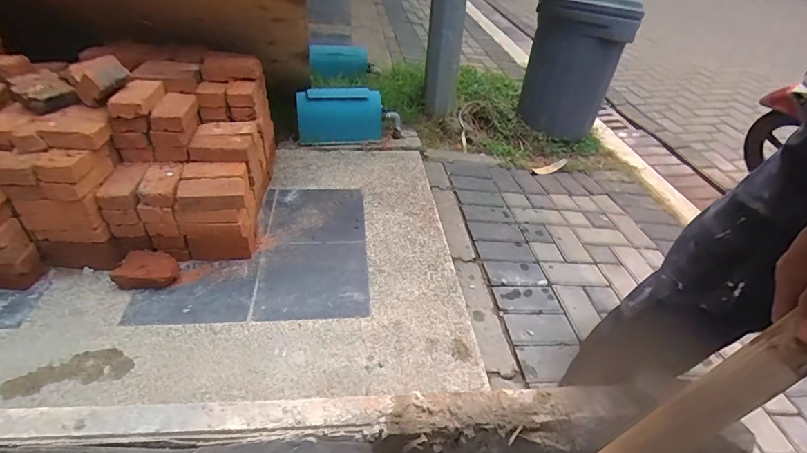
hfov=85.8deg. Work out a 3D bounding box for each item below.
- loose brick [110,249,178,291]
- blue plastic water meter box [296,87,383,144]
[{"bbox_3d":[-0.672,0.121,1.146,0.153,0.052,0.108,2,36,-8],"label":"loose brick"},{"bbox_3d":[-0.280,-0.489,1.897,0.382,0.216,0.147,-13,41,-25],"label":"blue plastic water meter box"}]

